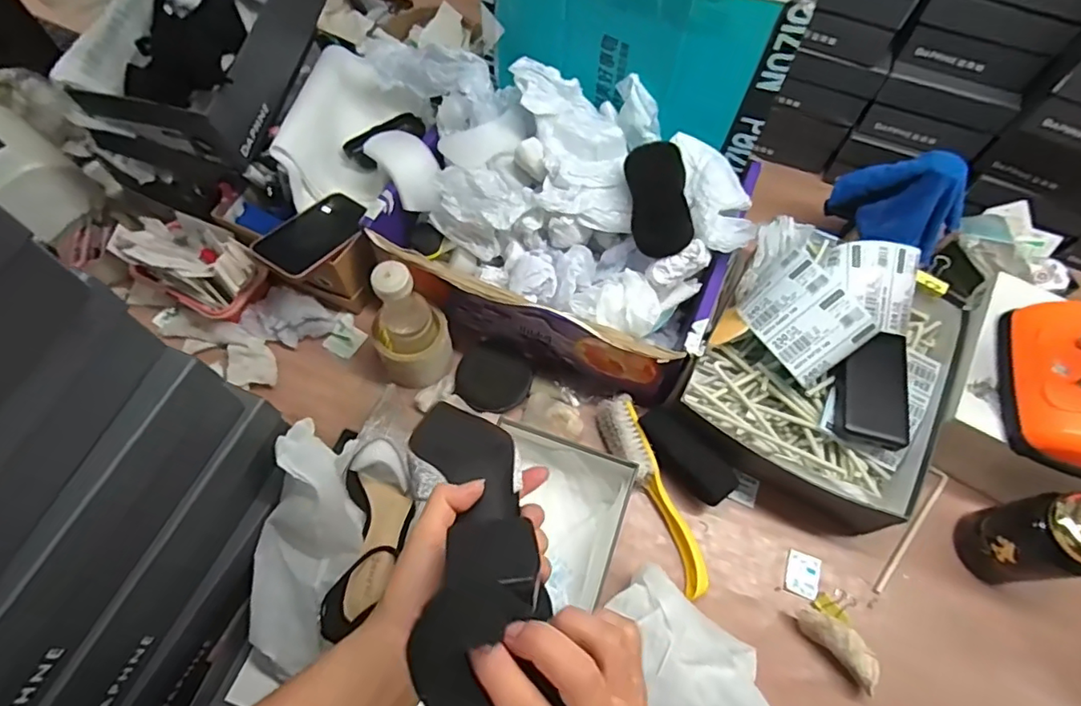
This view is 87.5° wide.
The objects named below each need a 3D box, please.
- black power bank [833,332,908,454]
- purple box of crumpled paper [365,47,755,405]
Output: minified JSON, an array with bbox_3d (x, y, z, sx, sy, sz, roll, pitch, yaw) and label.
[{"bbox_3d":[0.381,0.039,0.646,0.075,0.020,0.134,15,65,6],"label":"black power bank"},{"bbox_3d":[-0.011,-0.170,0.696,0.472,0.188,0.291,19,65,8],"label":"purple box of crumpled paper"}]

